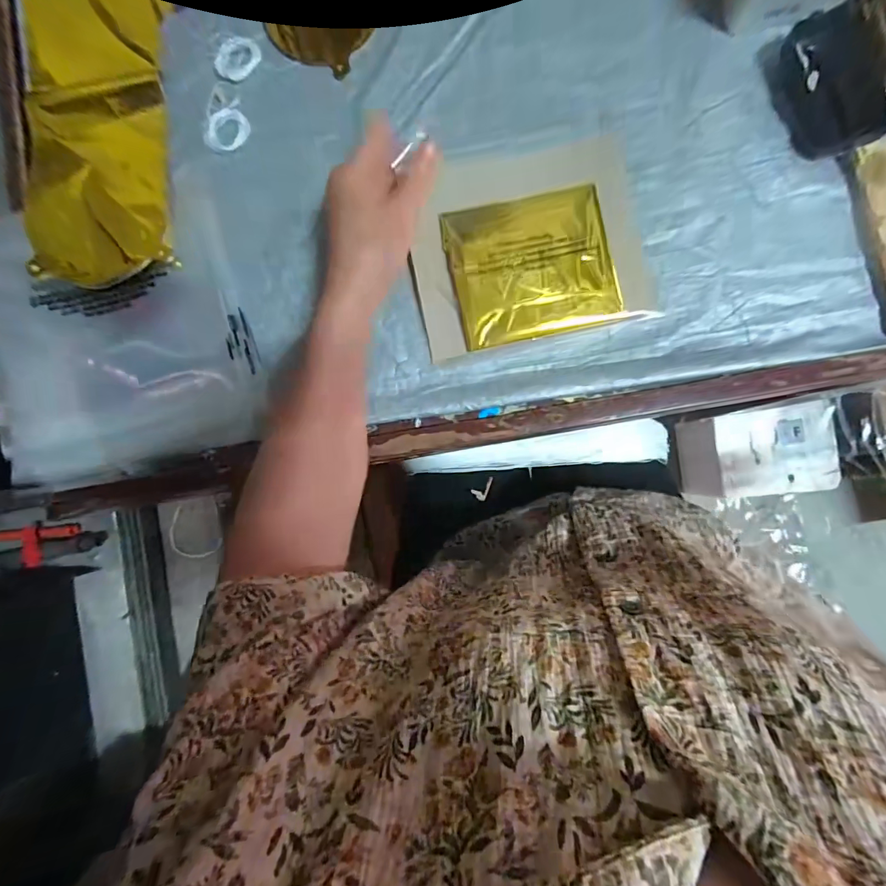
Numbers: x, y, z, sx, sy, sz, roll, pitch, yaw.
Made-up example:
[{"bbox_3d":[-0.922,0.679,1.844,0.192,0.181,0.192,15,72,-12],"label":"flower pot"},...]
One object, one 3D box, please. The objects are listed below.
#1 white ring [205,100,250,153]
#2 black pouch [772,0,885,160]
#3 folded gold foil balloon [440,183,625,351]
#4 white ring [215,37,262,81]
[{"bbox_3d":[-0.200,-0.290,0.400,0.042,0.004,0.044,0,85,3],"label":"white ring"},{"bbox_3d":[0.315,-0.291,0.355,0.060,0.029,0.105,-14,84,2],"label":"black pouch"},{"bbox_3d":[0.075,-0.149,0.367,0.134,0.008,0.115,-11,84,2],"label":"folded gold foil balloon"},{"bbox_3d":[-0.192,-0.357,0.404,0.043,0.004,0.043,0,85,3],"label":"white ring"}]

